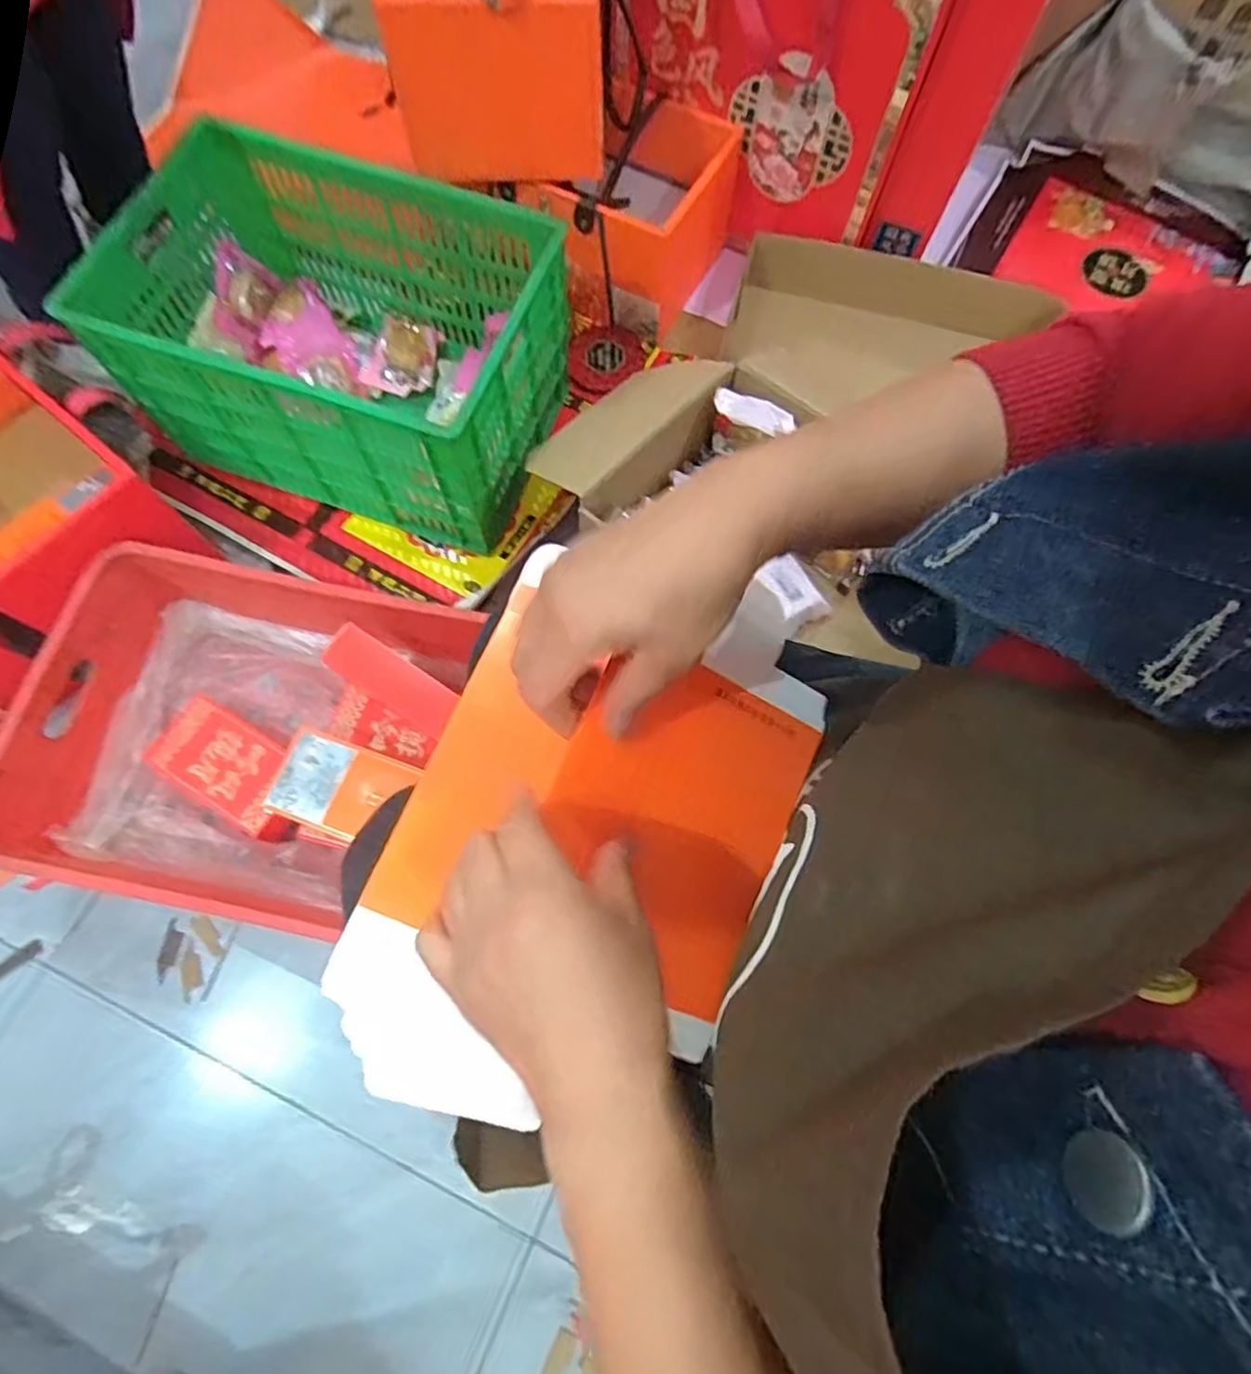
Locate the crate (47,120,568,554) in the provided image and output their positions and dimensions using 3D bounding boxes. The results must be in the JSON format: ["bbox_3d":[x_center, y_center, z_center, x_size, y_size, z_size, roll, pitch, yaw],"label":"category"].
[{"bbox_3d":[-0.366,-0.441,0.863,0.508,0.259,0.331,18,71,5],"label":"crate"}]

